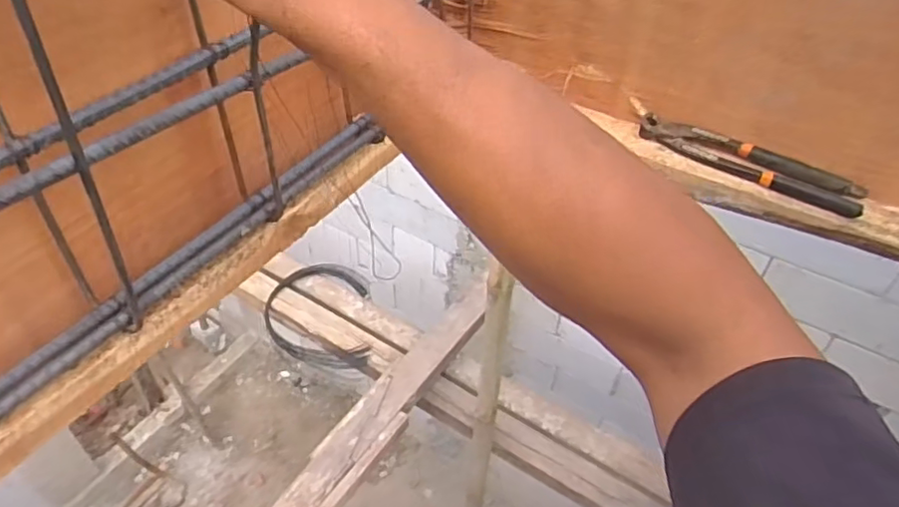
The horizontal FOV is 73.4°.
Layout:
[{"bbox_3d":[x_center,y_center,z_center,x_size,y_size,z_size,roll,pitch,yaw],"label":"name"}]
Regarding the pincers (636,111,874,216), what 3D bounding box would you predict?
[{"bbox_3d":[0.305,-0.098,0.620,0.220,0.023,0.048,29,49,26],"label":"pincers"}]

